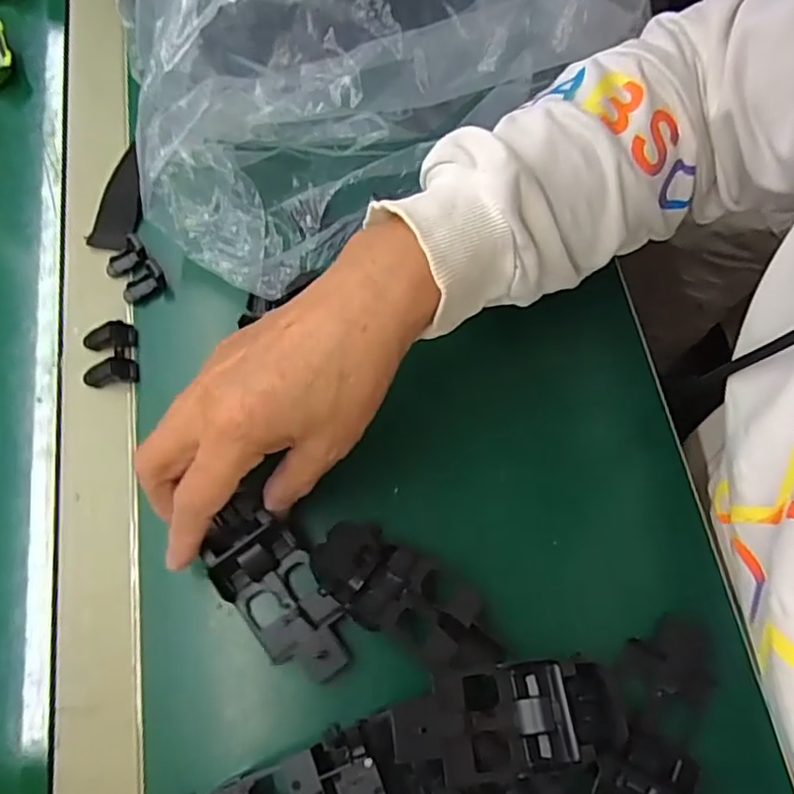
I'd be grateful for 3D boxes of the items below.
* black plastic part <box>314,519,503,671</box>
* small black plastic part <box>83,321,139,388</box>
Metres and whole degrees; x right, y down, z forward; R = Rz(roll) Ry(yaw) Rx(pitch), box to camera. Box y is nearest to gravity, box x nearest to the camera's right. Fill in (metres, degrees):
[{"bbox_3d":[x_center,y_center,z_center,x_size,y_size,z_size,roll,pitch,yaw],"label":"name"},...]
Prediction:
[{"bbox_3d":[0.005,0.096,0.296,0.098,0.014,0.042,30,71,10],"label":"black plastic part"},{"bbox_3d":[-0.167,-0.025,0.353,0.029,0.012,0.037,-10,70,-5],"label":"small black plastic part"}]

